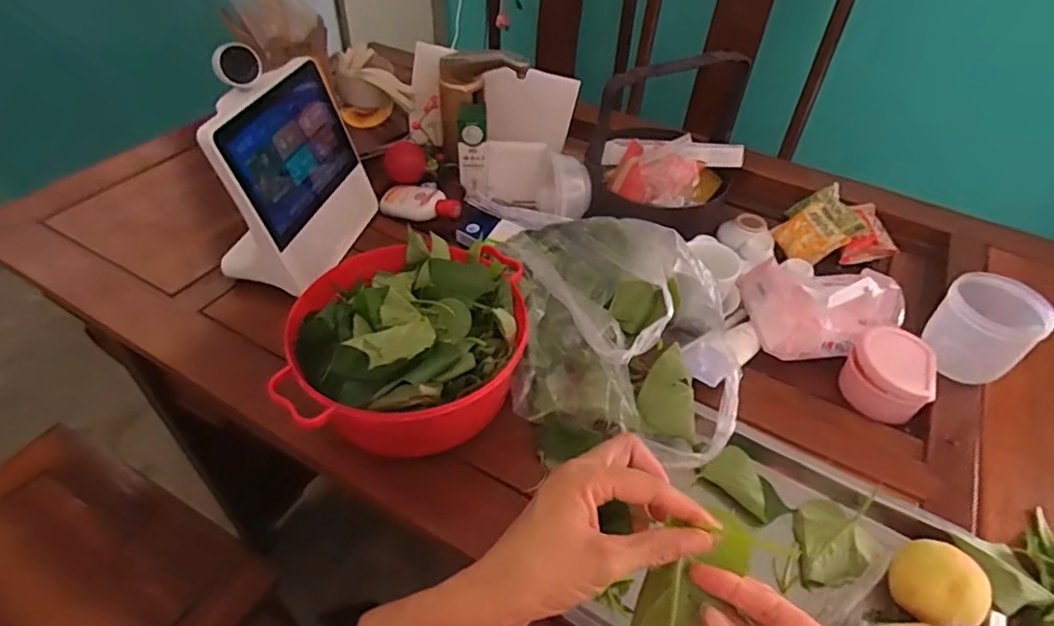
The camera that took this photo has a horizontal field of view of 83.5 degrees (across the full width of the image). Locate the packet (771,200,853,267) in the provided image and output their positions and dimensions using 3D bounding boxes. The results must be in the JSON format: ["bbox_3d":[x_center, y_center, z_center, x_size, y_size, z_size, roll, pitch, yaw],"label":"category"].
[{"bbox_3d":[0.386,-0.110,0.810,0.076,0.018,0.092,-31,39,13],"label":"packet"}]

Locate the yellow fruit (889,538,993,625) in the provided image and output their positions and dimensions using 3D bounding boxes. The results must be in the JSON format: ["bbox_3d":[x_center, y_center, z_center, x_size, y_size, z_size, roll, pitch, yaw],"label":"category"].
[{"bbox_3d":[0.305,0.205,0.442,0.054,0.047,0.062,-17,48,-19],"label":"yellow fruit"}]

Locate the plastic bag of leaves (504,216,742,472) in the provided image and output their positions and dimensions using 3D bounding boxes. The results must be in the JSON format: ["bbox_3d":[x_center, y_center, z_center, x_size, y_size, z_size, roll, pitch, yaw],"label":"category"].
[{"bbox_3d":[0.095,0.006,0.584,0.215,0.122,0.261,-1,45,-3],"label":"plastic bag of leaves"}]

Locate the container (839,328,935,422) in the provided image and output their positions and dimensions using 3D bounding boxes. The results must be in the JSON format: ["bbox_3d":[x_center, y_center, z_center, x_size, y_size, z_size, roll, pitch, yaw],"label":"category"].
[{"bbox_3d":[0.385,0.069,0.627,0.081,0.066,0.088,1,45,-1],"label":"container"}]

